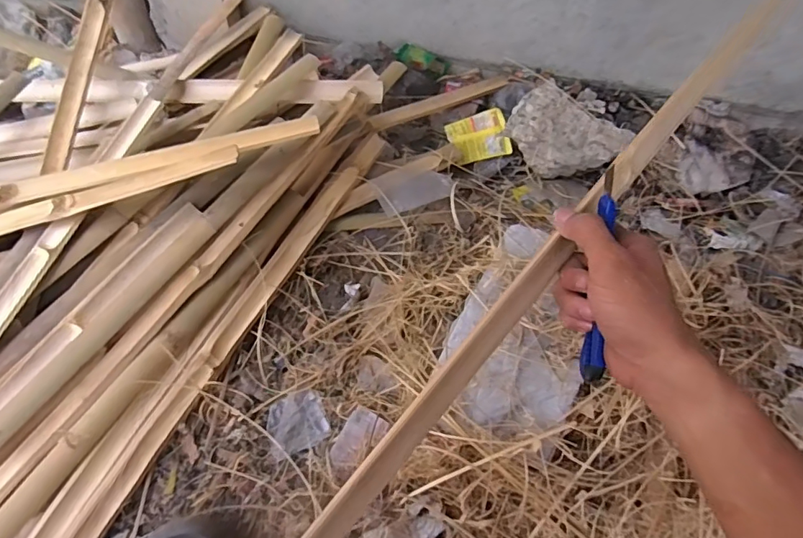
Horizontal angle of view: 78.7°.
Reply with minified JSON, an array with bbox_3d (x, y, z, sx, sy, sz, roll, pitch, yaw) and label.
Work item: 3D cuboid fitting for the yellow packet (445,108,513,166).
[{"bbox_3d":[0.160,-0.275,1.023,0.124,0.047,0.098,-16,62,-14],"label":"yellow packet"}]

